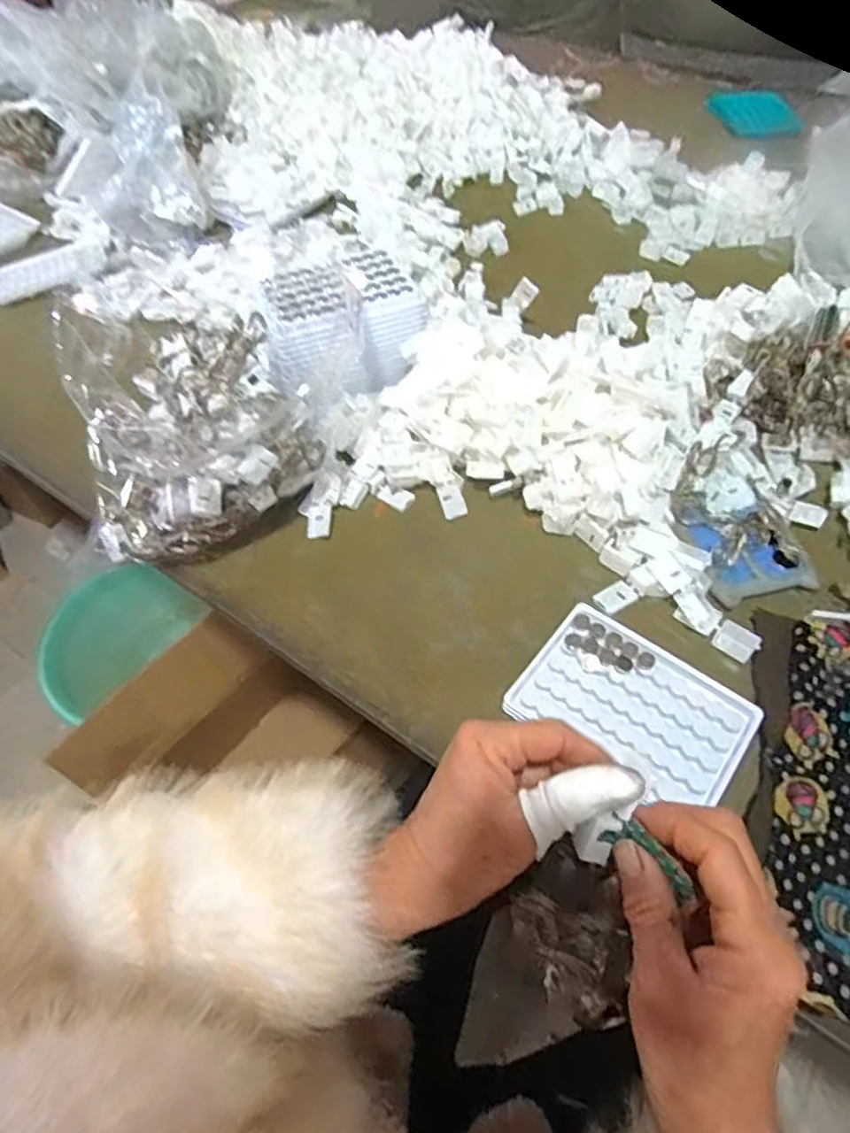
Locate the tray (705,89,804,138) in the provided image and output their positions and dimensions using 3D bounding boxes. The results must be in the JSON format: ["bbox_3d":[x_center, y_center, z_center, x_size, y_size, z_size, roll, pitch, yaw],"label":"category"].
[{"bbox_3d":[0.500,-0.689,0.974,0.101,0.022,0.142,-6,53,-2],"label":"tray"}]

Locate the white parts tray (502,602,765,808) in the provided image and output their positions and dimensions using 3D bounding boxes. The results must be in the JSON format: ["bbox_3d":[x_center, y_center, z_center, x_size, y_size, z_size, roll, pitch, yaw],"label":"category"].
[{"bbox_3d":[0.130,0.089,0.402,0.130,0.017,0.091,32,61,23],"label":"white parts tray"}]

